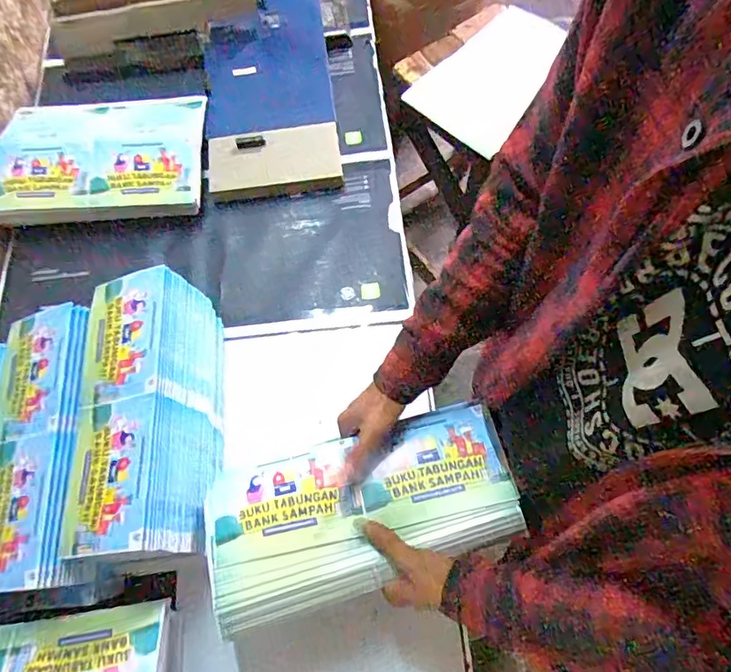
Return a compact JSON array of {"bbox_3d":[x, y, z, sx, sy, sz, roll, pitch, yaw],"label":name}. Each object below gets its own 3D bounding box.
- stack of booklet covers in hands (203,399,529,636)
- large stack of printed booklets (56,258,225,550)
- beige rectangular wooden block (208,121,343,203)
[{"bbox_3d":[-0.006,0.174,0.533,0.308,0.038,0.152,-18,68,-3],"label":"stack of booklet covers in hands"},{"bbox_3d":[-0.252,0.091,0.603,0.132,0.140,0.298,-8,68,0],"label":"large stack of printed booklets"},{"bbox_3d":[-0.141,-0.274,0.807,0.205,0.034,0.118,-11,68,-1],"label":"beige rectangular wooden block"}]

